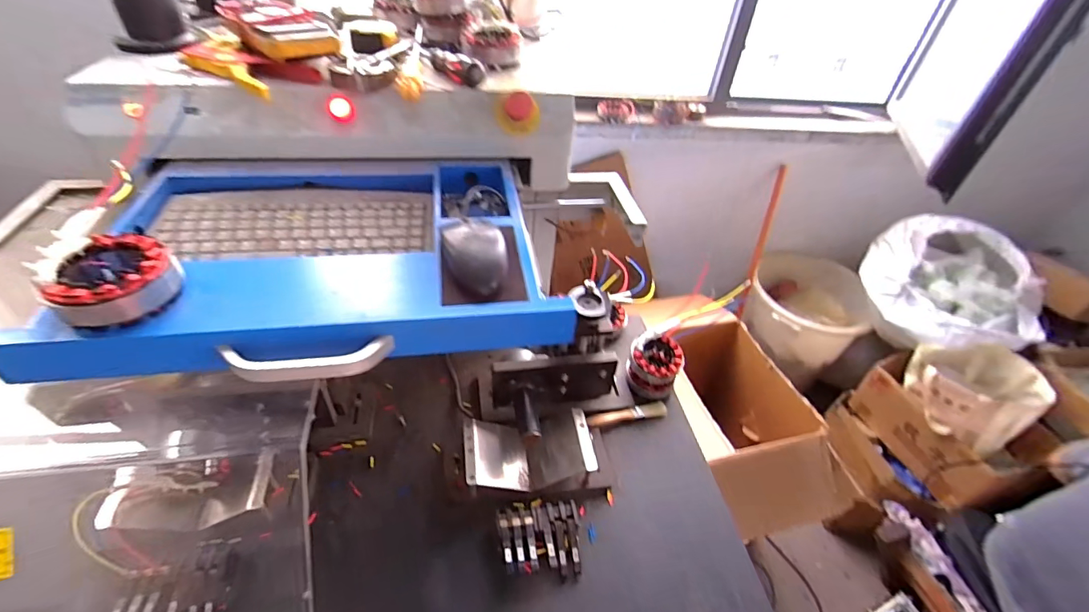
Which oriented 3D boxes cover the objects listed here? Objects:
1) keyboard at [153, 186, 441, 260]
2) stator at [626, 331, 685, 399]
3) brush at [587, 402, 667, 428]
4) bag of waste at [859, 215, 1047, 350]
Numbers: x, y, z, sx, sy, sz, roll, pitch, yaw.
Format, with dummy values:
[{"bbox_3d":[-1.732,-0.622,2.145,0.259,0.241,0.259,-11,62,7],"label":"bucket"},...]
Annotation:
[{"bbox_3d":[-0.278,-0.100,0.537,0.289,0.015,0.134,-5,45,-11],"label":"keyboard"},{"bbox_3d":[0.192,0.103,0.818,0.089,0.075,0.090,3,44,-3],"label":"stator"},{"bbox_3d":[0.140,0.183,0.784,0.146,0.017,0.027,-8,45,-14],"label":"brush"},{"bbox_3d":[1.131,-0.058,1.337,0.285,0.283,0.440,4,44,-2],"label":"bag of waste"}]

